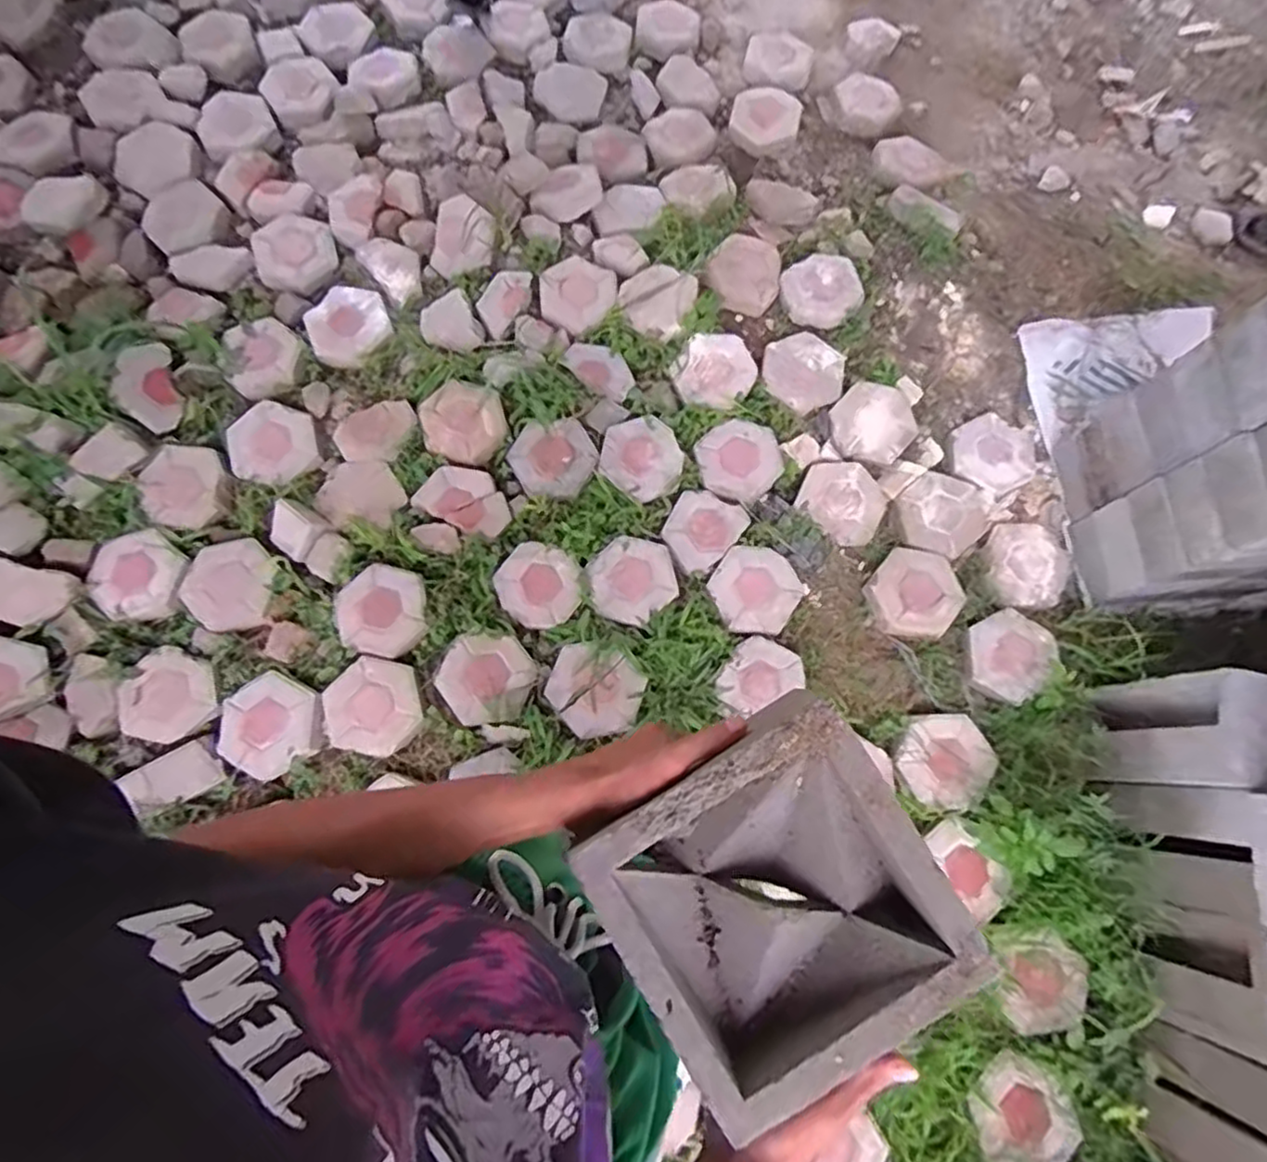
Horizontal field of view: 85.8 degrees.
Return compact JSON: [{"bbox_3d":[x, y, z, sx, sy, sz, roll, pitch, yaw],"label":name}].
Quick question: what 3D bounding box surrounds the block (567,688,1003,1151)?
[{"bbox_3d":[0.092,0.212,0.446,0.193,0.077,0.201,-32,78,-10],"label":"block"}]

